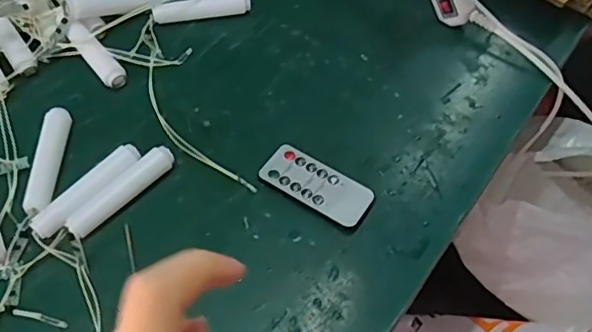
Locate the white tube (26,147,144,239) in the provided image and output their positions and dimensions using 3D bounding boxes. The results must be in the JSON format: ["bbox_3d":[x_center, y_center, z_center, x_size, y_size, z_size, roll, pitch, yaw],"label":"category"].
[{"bbox_3d":[-0.149,0.017,0.408,0.021,0.015,0.087,33,60,19],"label":"white tube"}]

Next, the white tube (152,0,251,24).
[{"bbox_3d":[-0.087,-0.147,0.531,0.089,0.021,0.016,-10,56,-10],"label":"white tube"}]

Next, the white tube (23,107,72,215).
[{"bbox_3d":[-0.183,-0.004,0.421,0.017,0.015,0.089,0,55,-3],"label":"white tube"}]

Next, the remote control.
[{"bbox_3d":[0.015,0.014,0.425,0.083,0.006,0.038,29,59,17],"label":"remote control"}]

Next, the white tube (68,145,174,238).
[{"bbox_3d":[-0.125,0.019,0.410,0.017,0.017,0.087,38,61,21],"label":"white tube"}]

